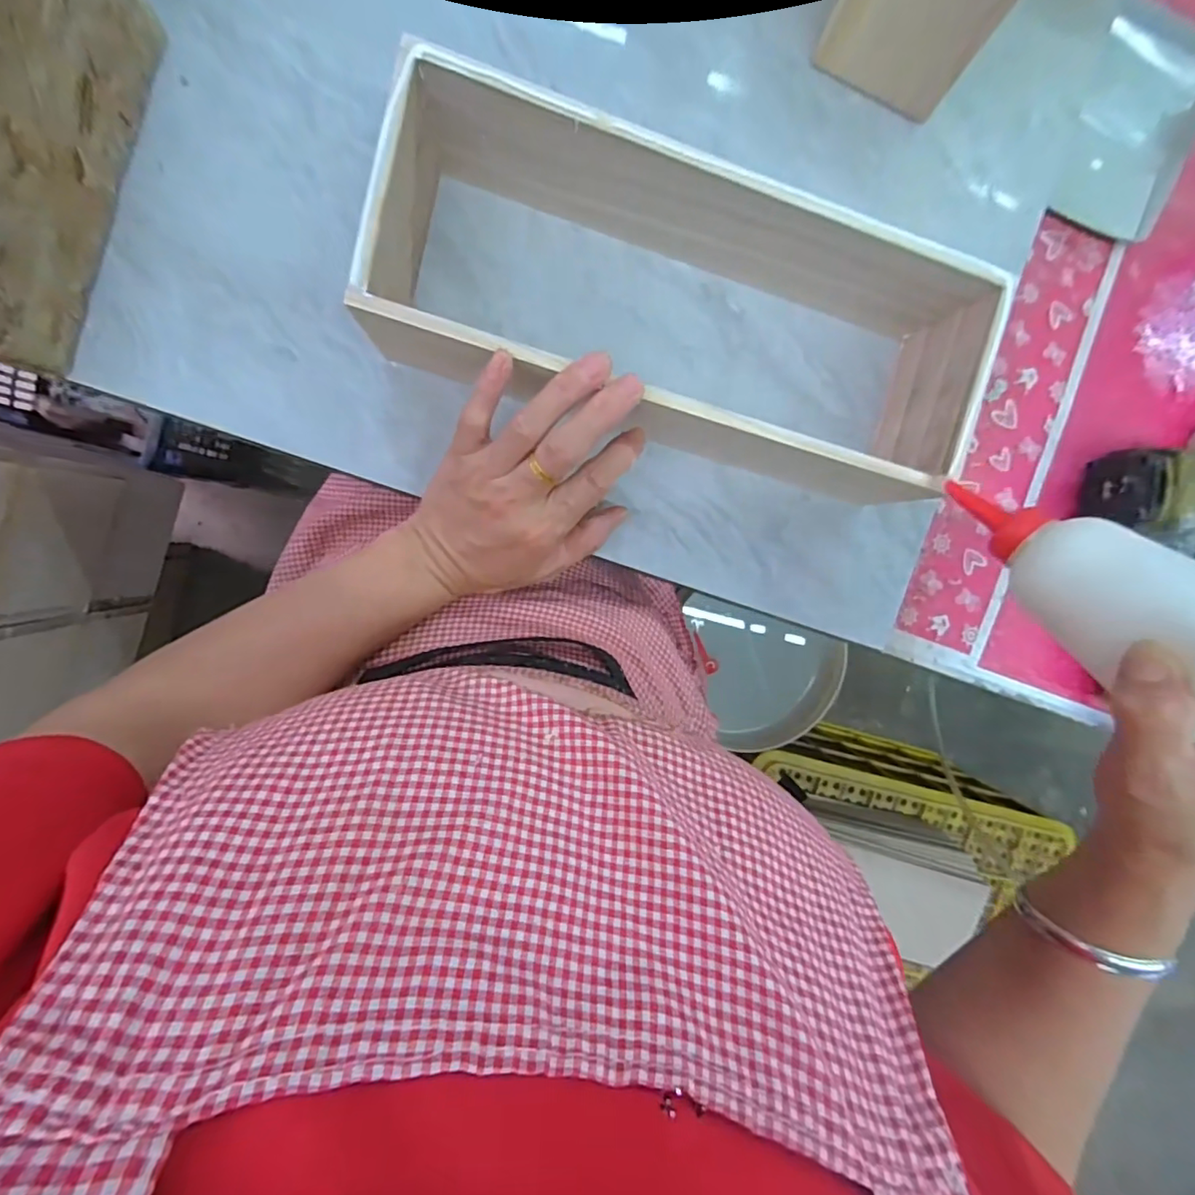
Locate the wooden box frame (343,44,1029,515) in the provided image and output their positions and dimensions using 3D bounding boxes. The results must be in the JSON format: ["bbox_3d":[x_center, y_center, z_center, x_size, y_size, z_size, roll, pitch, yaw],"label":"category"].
[{"bbox_3d":[0.049,-0.158,0.327,0.331,0.088,0.130,15,92,-11],"label":"wooden box frame"}]

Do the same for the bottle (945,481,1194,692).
[{"bbox_3d":[0.223,-0.008,0.258,0.046,0.145,0.037,-31,137,-6],"label":"bottle"}]

